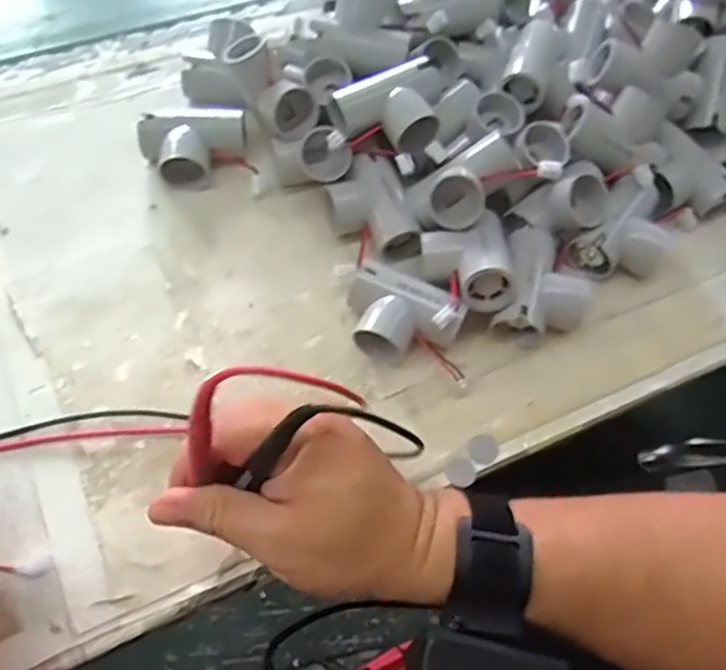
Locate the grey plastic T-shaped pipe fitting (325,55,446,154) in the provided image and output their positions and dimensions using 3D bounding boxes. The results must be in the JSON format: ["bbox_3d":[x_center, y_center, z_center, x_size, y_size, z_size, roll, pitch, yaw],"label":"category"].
[{"bbox_3d":[0.020,-0.153,0.438,0.075,0.030,0.045,-17,66,-12],"label":"grey plastic T-shaped pipe fitting"}]

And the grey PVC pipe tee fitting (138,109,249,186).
[{"bbox_3d":[-0.119,-0.134,0.464,0.073,0.034,0.043,-12,64,-9],"label":"grey PVC pipe tee fitting"}]

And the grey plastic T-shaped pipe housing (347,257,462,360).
[{"bbox_3d":[0.023,-0.012,0.413,0.075,0.038,0.056,24,64,9],"label":"grey plastic T-shaped pipe housing"}]

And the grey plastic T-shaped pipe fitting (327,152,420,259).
[{"bbox_3d":[0.004,-0.086,0.453,0.048,0.038,0.072,-19,65,-12],"label":"grey plastic T-shaped pipe fitting"}]

